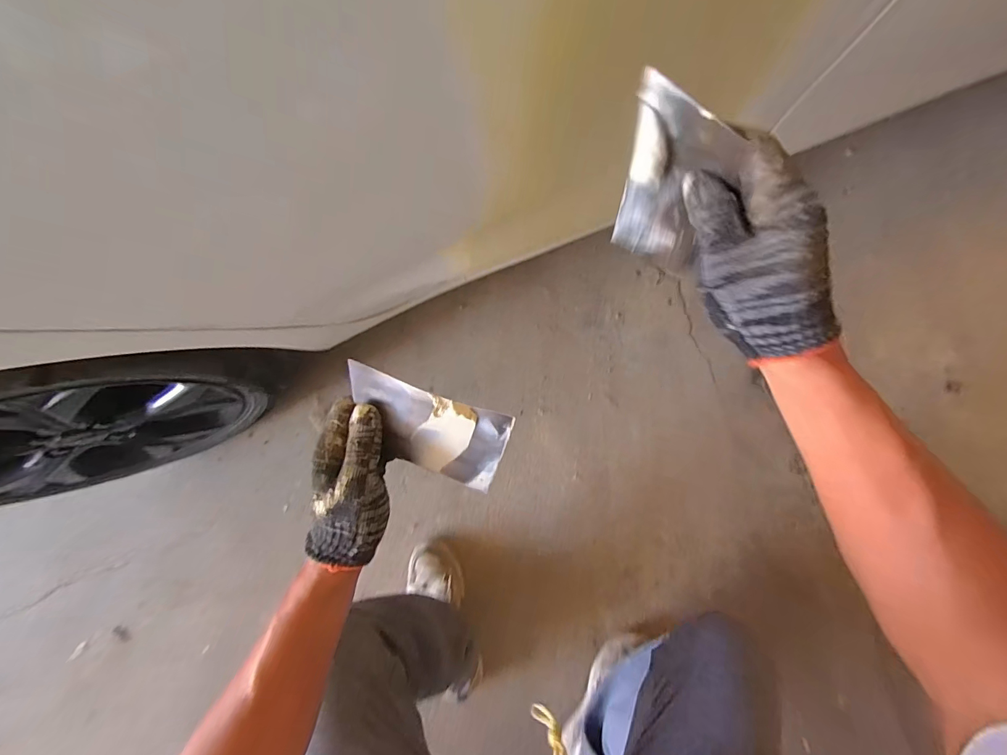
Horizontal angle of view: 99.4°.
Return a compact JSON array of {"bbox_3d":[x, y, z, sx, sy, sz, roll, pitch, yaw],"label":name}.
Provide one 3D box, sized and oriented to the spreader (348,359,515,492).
[{"bbox_3d":[-0.061,0.039,0.324,0.126,0.008,0.063,19,110,6],"label":"spreader"}]

